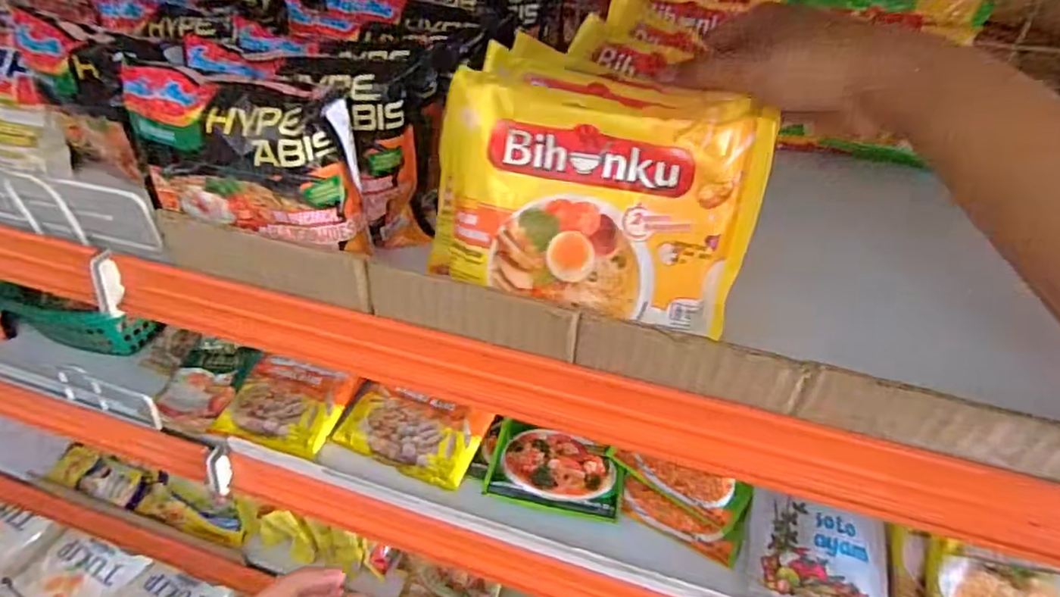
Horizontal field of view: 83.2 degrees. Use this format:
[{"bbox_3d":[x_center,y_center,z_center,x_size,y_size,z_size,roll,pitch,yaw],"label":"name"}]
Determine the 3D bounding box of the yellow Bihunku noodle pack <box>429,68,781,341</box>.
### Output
[{"bbox_3d":[0.026,-0.042,0.269,0.139,0.094,0.026,13,17,12],"label":"yellow Bihunku noodle pack"}]

